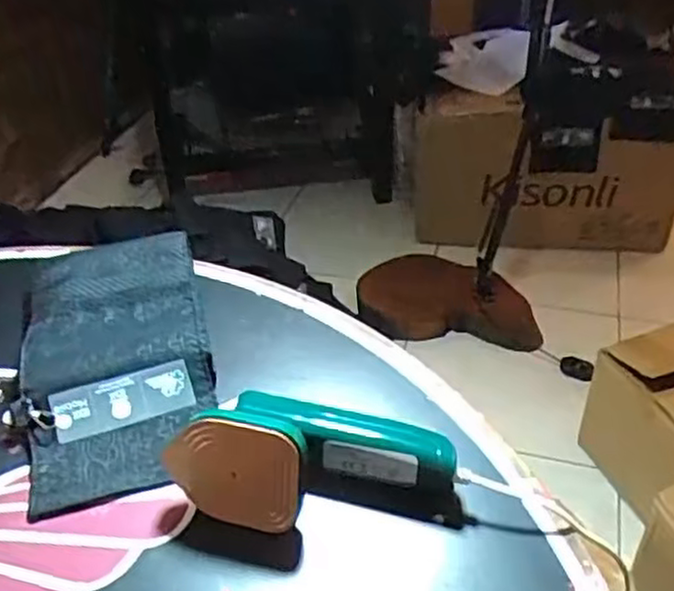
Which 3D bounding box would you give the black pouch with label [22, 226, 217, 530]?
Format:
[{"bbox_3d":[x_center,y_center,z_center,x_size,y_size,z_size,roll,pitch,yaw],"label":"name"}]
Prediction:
[{"bbox_3d":[-0.184,0.047,0.609,0.153,0.043,0.269,-11,39,-10],"label":"black pouch with label"}]

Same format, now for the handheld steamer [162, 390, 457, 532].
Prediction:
[{"bbox_3d":[-0.016,0.104,0.491,0.182,0.069,0.085,7,40,13],"label":"handheld steamer"}]

